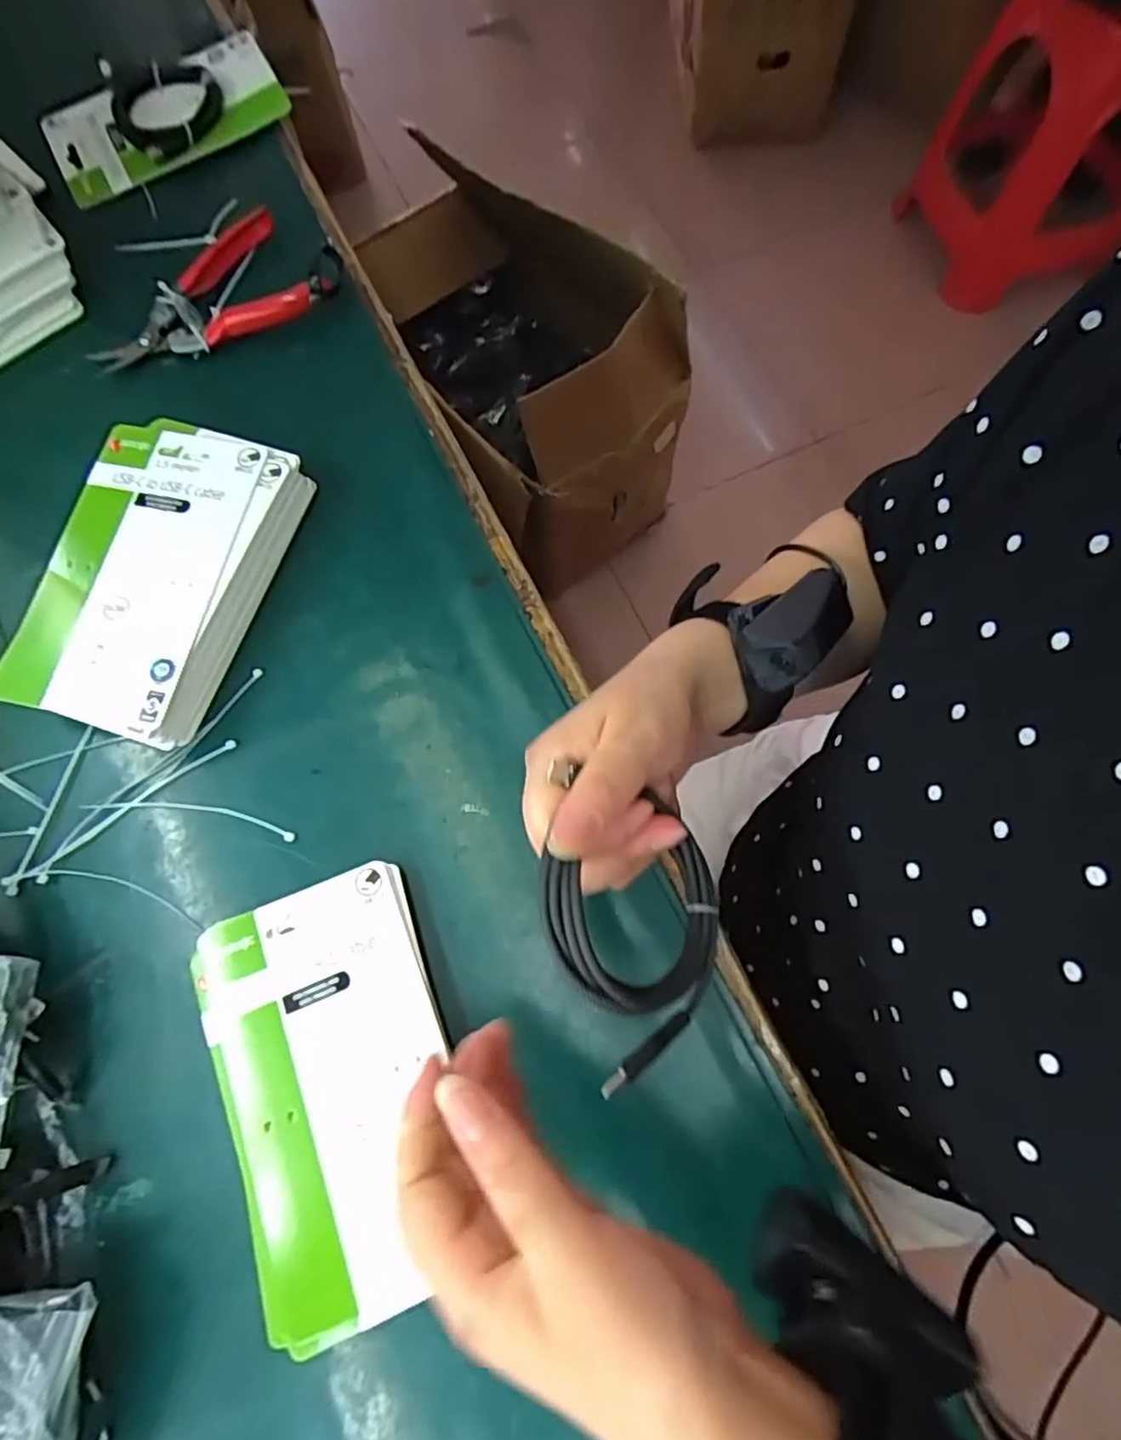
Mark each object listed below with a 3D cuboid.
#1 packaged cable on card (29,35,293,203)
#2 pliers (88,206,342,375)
[{"bbox_3d":[-0.297,-0.452,0.503,0.172,0.030,0.099,-29,74,-7],"label":"packaged cable on card"},{"bbox_3d":[-0.239,-0.299,0.461,0.170,0.028,0.090,-18,73,-4],"label":"pliers"}]

